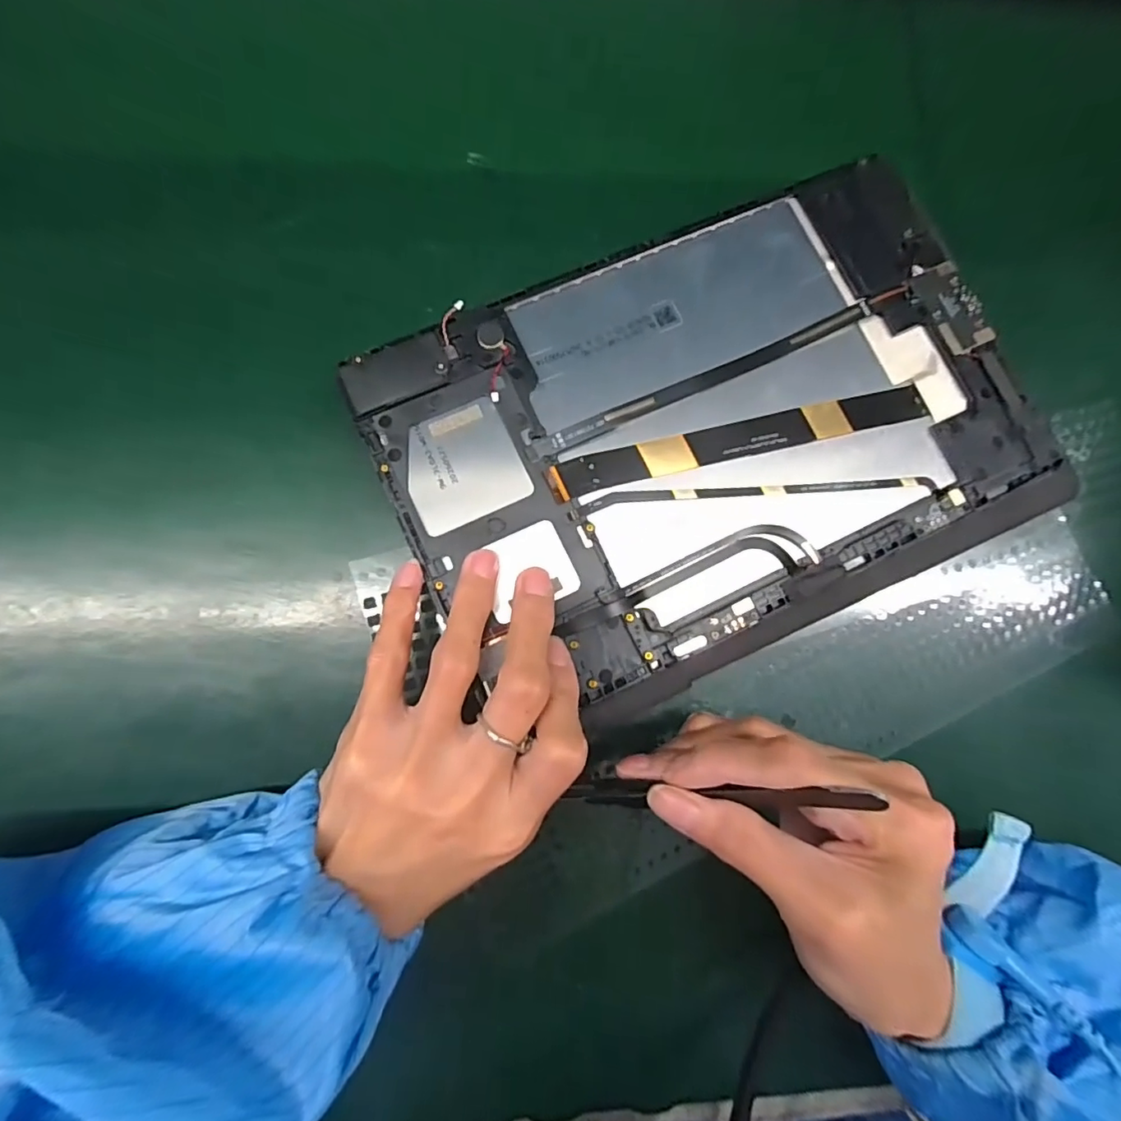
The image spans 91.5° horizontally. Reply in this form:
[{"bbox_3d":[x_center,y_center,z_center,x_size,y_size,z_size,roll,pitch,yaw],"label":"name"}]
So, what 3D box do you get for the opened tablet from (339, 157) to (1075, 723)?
[{"bbox_3d":[0.057,-0.048,0.208,0.235,0.013,0.157,-23,86,-8],"label":"opened tablet"}]

